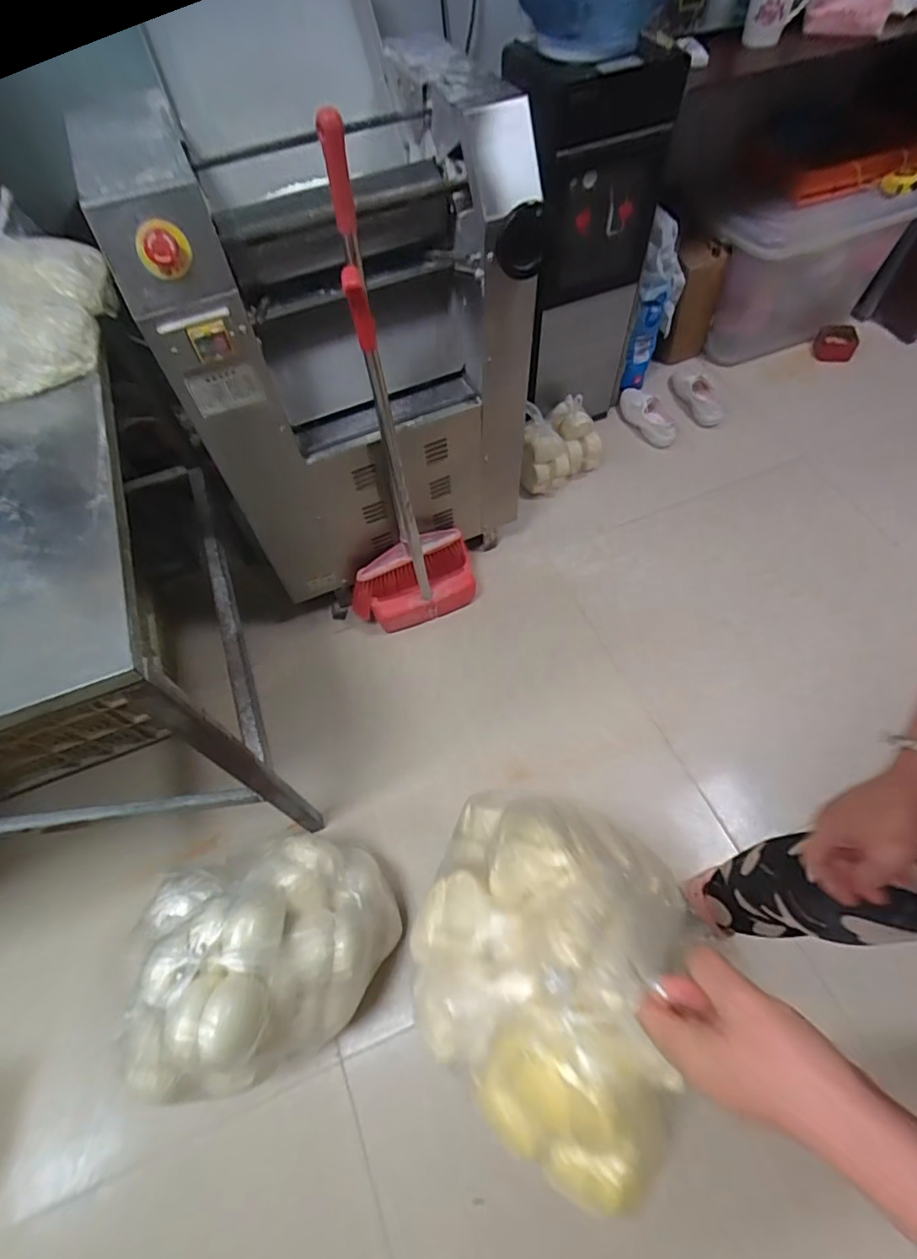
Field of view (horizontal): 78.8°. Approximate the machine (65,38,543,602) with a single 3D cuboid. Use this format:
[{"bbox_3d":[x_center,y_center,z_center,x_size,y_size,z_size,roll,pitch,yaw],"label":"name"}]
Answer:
[{"bbox_3d":[-0.187,-0.466,1.032,0.568,0.717,0.392,-24,62,-11],"label":"machine"}]

